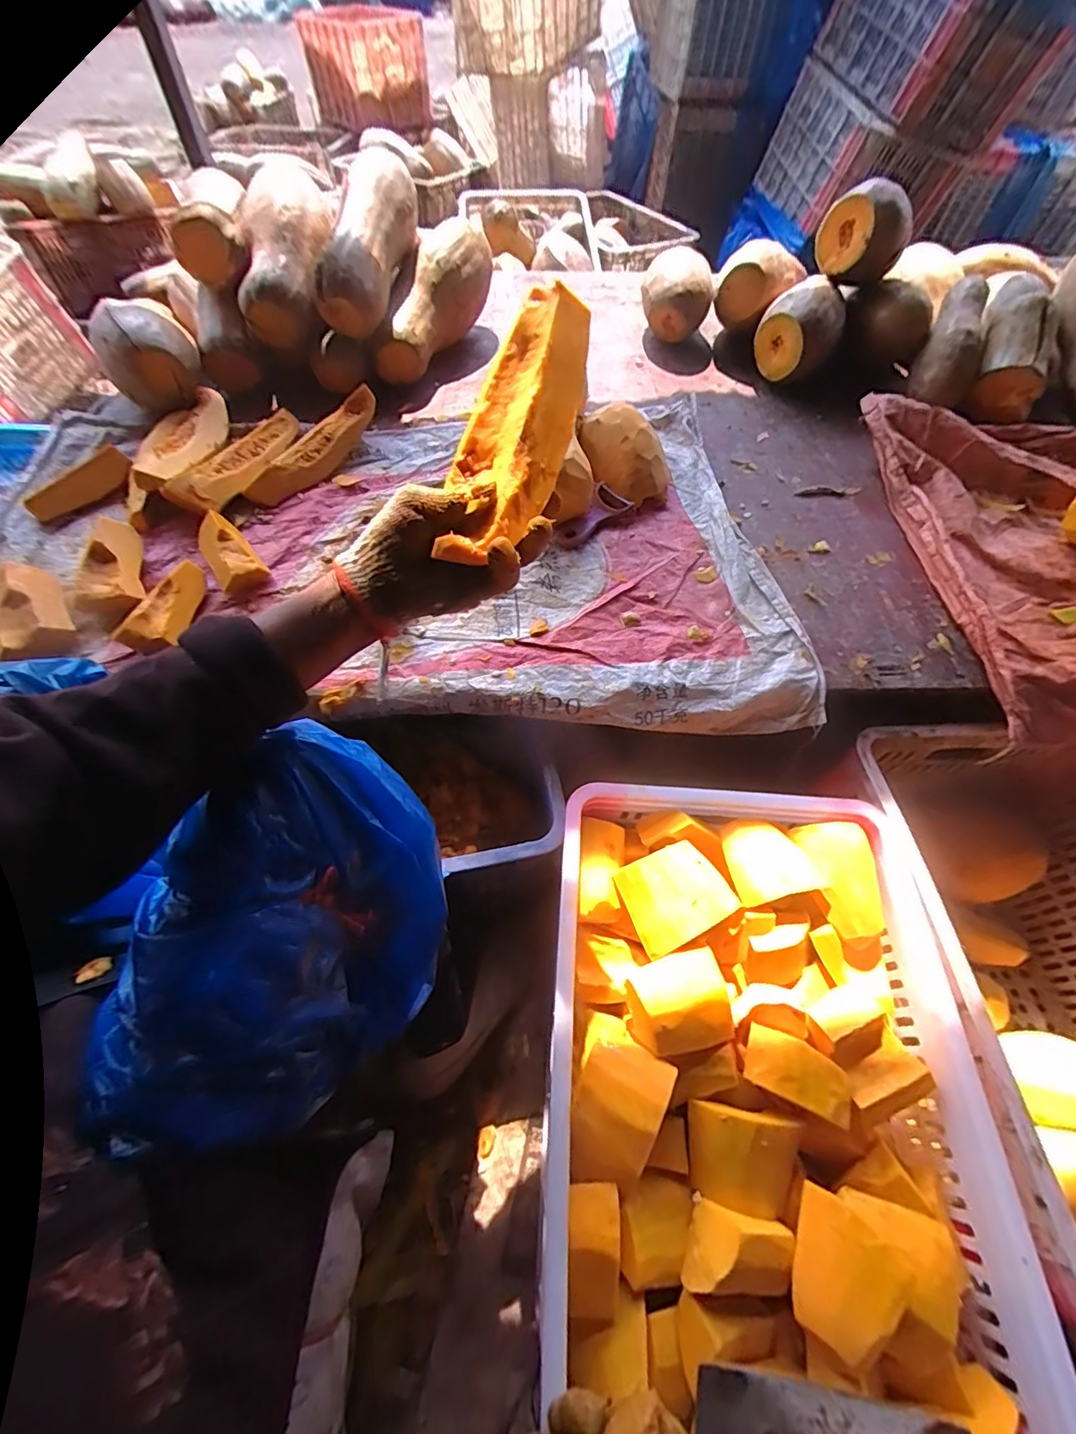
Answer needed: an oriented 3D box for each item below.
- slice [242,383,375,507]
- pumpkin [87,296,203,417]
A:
[{"bbox_3d":[-0.322,-0.385,0.742,0.056,0.062,0.231,29,62,15],"label":"slice"},{"bbox_3d":[-0.548,-0.511,0.727,0.117,0.100,0.150,-25,62,-16],"label":"pumpkin"}]

